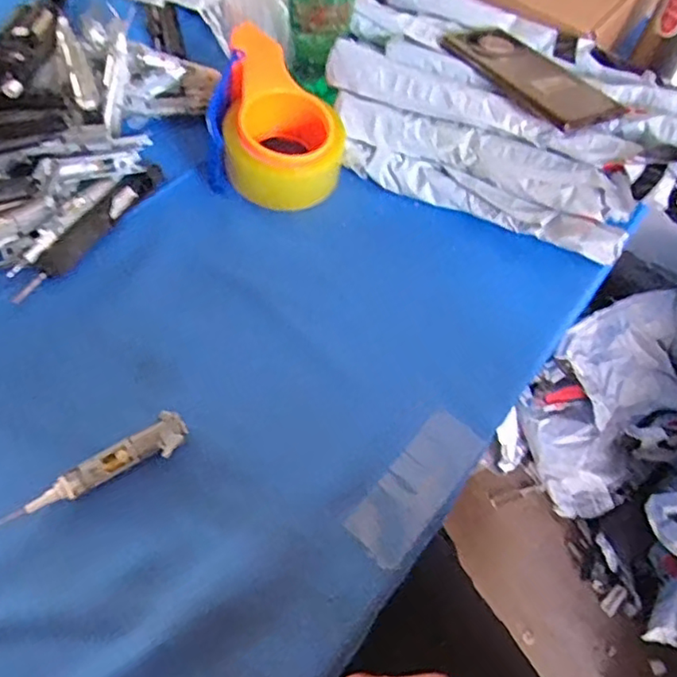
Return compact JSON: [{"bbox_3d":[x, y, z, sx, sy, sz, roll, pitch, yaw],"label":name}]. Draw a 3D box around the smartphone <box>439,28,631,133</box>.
[{"bbox_3d":[0.168,-0.238,0.550,0.083,0.013,0.168,-20,57,-25],"label":"smartphone"}]

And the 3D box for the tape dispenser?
[{"bbox_3d":[-0.056,-0.195,0.554,0.113,0.069,0.154,-3,59,-7],"label":"tape dispenser"}]

